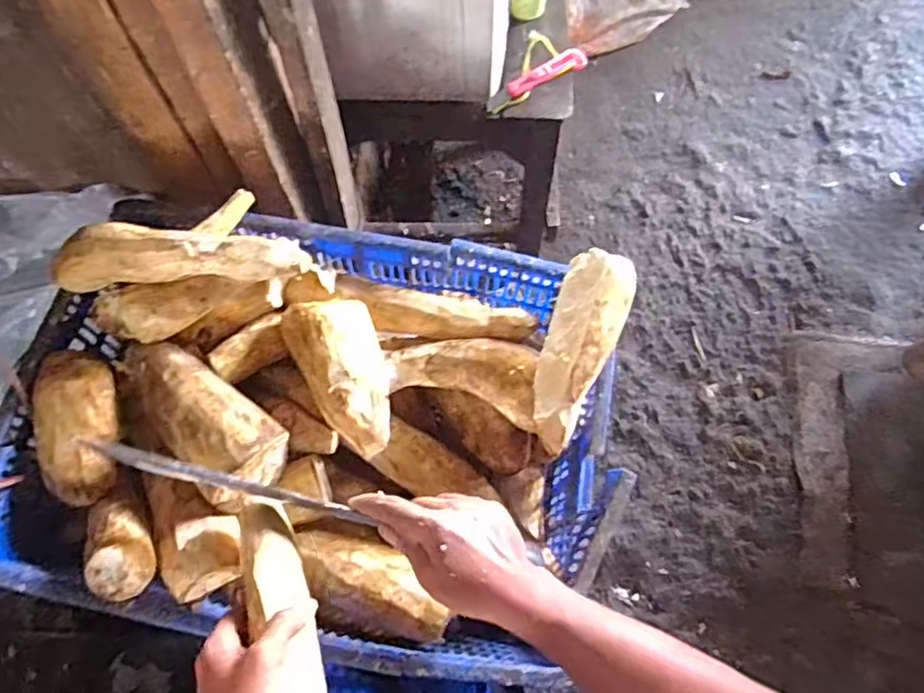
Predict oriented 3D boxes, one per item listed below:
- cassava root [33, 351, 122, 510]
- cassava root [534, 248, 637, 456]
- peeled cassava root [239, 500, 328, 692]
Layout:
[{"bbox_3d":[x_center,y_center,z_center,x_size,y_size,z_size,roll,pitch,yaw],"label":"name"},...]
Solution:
[{"bbox_3d":[-0.388,0.083,0.637,0.079,0.051,0.156,-2,87,-10],"label":"cassava root"},{"bbox_3d":[0.118,0.003,0.643,0.070,0.076,0.205,19,85,7],"label":"cassava root"},{"bbox_3d":[-0.145,0.208,0.510,0.044,0.040,0.189,-24,57,-7],"label":"peeled cassava root"}]

